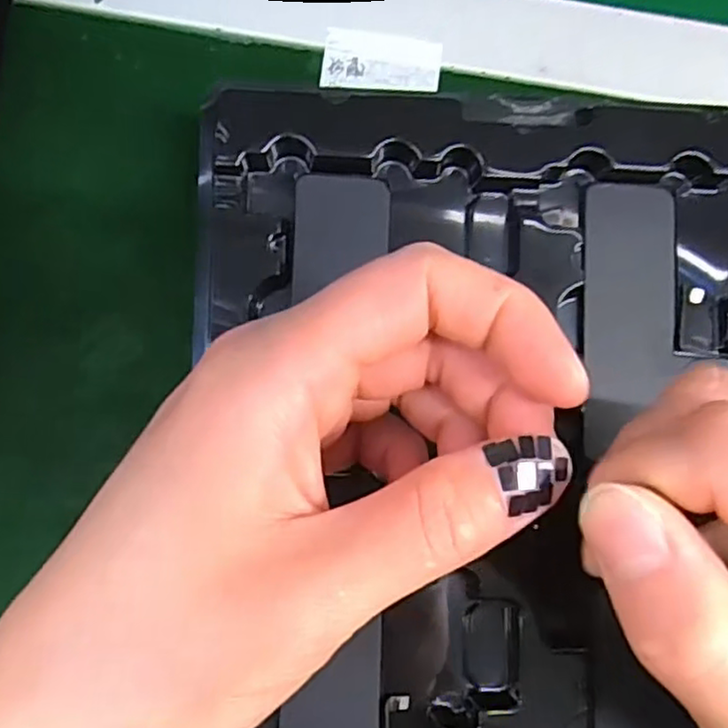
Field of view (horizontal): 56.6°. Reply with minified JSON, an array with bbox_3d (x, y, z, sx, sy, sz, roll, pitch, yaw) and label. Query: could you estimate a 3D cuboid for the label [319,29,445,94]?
[{"bbox_3d":[0.008,-0.130,0.292,0.050,0.004,0.024,5,92,-4],"label":"label"}]

